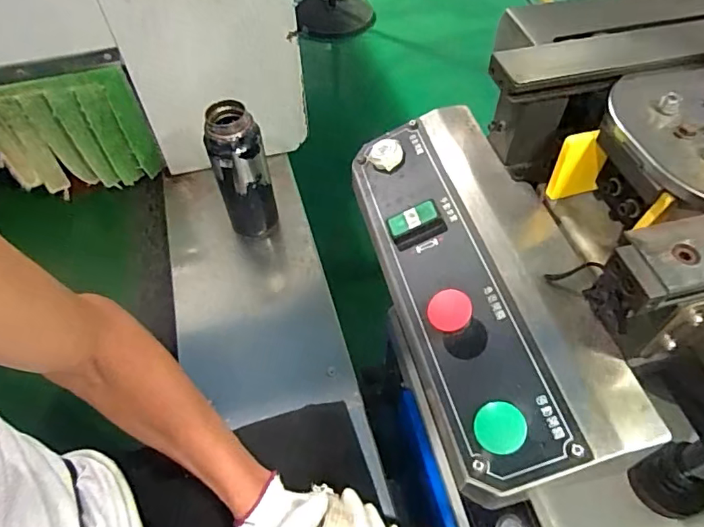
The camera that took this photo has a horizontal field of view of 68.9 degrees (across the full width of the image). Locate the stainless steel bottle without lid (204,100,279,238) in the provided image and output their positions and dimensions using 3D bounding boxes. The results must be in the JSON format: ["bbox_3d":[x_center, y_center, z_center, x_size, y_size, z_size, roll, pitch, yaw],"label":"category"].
[{"bbox_3d":[-0.168,-0.132,0.800,0.083,0.223,0.079,-15,55,-10],"label":"stainless steel bottle without lid"}]

